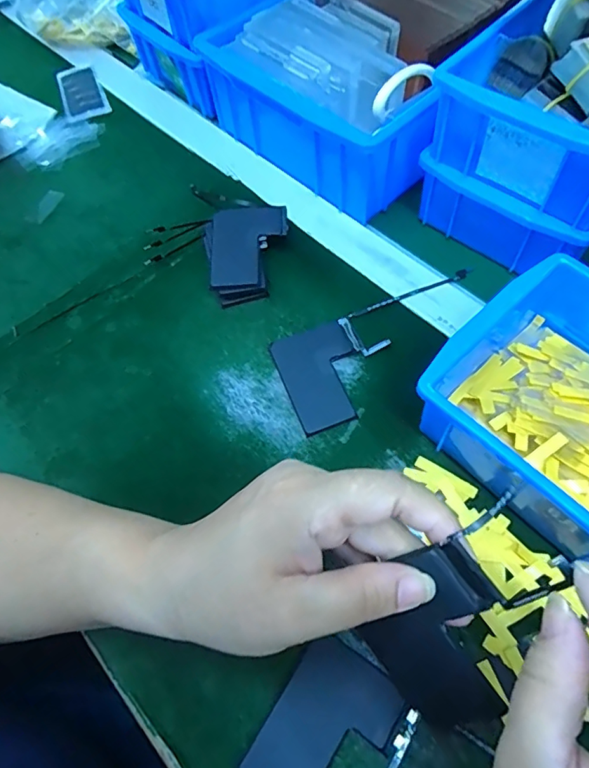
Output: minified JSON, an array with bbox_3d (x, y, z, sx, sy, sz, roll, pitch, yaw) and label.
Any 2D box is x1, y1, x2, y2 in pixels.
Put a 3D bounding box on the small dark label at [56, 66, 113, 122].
[{"bbox_3d":[-0.221,-0.303,0.513,0.043,0.008,0.086,-23,63,-9],"label":"small dark label"}]

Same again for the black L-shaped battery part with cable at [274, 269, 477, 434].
[{"bbox_3d":[0.069,-0.027,0.352,0.162,0.006,0.077,-22,63,-8],"label":"black L-shaped battery part with cable"}]

